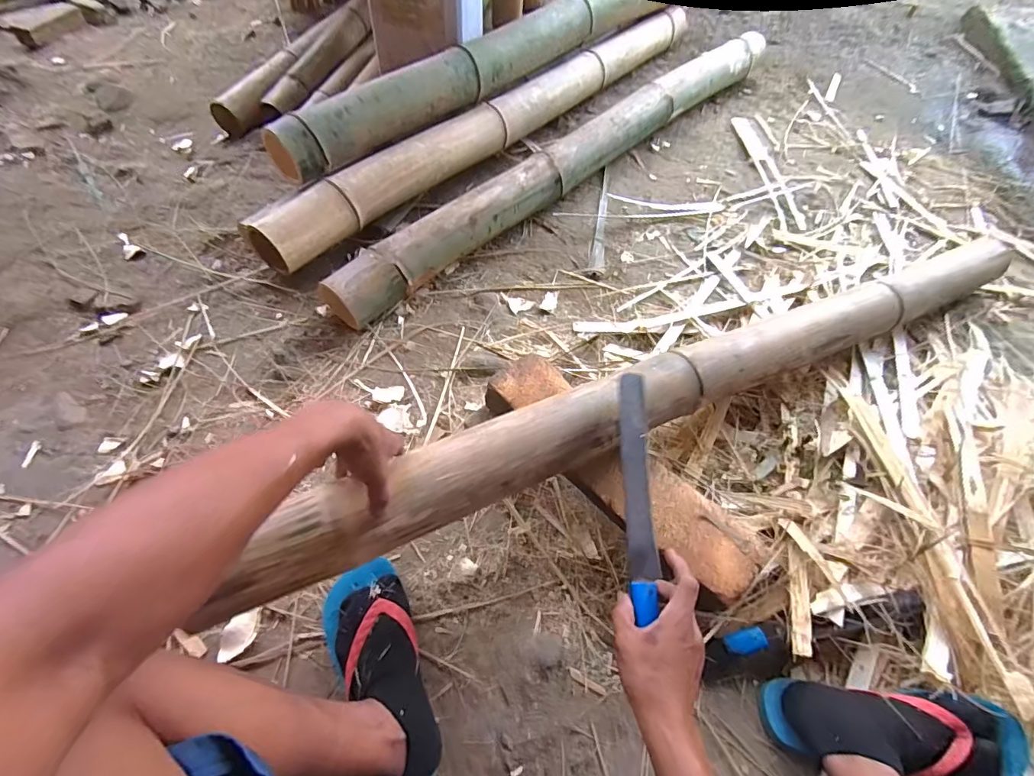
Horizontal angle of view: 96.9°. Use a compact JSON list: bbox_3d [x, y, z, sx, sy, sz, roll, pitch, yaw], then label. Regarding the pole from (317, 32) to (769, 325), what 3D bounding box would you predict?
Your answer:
[{"bbox_3d":[0.173,-0.581,1.109,0.100,0.103,1.461,40,64,18],"label":"pole"}]

